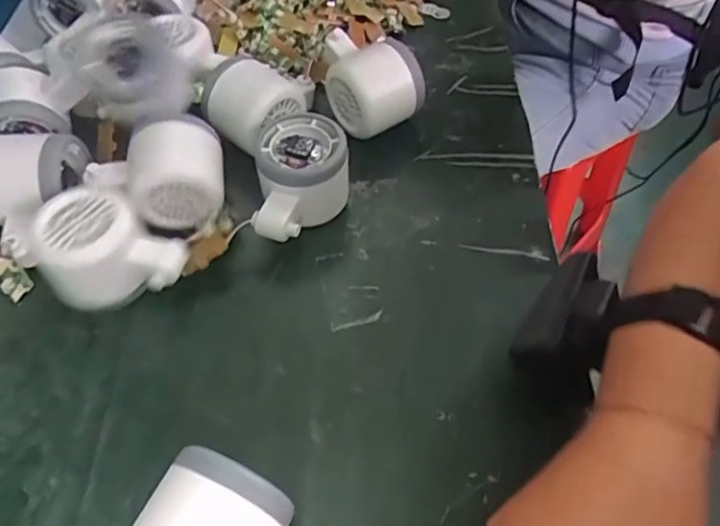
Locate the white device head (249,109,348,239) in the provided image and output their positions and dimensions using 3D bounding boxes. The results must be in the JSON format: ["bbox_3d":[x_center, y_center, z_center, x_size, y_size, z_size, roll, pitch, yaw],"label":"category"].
[{"bbox_3d":[-0.038,-0.051,0.379,0.059,0.054,0.085,2,53,0],"label":"white device head"}]

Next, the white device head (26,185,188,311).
[{"bbox_3d":[-0.149,-0.002,0.342,0.080,0.055,0.057,23,56,14],"label":"white device head"}]

